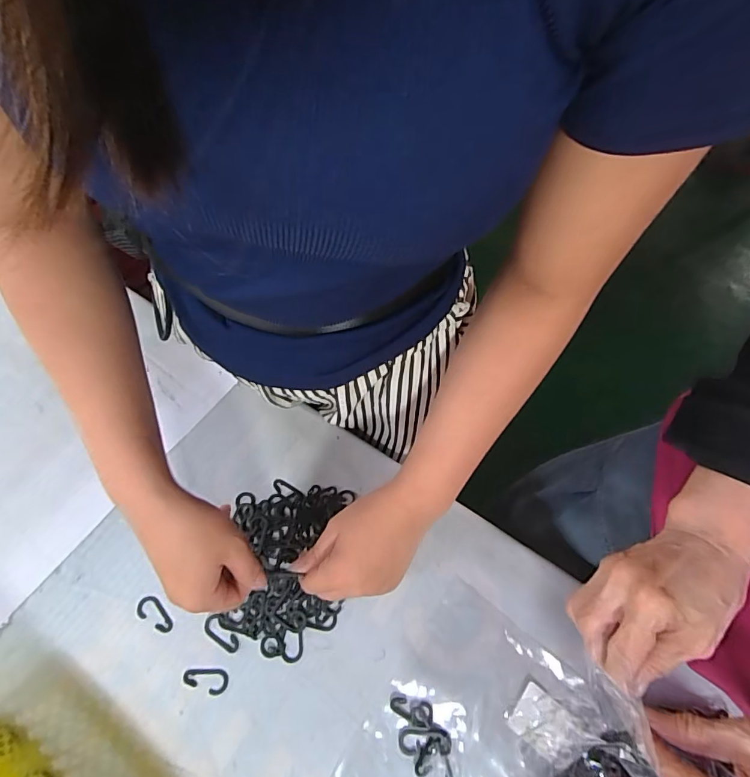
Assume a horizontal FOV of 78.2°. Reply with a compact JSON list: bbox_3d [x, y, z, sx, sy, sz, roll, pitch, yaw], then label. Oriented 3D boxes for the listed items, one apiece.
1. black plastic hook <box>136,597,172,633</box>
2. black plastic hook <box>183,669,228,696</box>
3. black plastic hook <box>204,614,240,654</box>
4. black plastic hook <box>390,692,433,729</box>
[{"bbox_3d":[-0.191,0.196,0.402,0.036,0.004,0.018,29,66,10],"label":"black plastic hook"},{"bbox_3d":[-0.141,0.243,0.382,0.036,0.004,0.019,2,64,-3],"label":"black plastic hook"},{"bbox_3d":[-0.132,0.211,0.396,0.015,0.004,0.037,-40,73,-20],"label":"black plastic hook"},{"bbox_3d":[0.030,0.266,0.381,0.036,0.004,0.017,17,65,5],"label":"black plastic hook"}]

